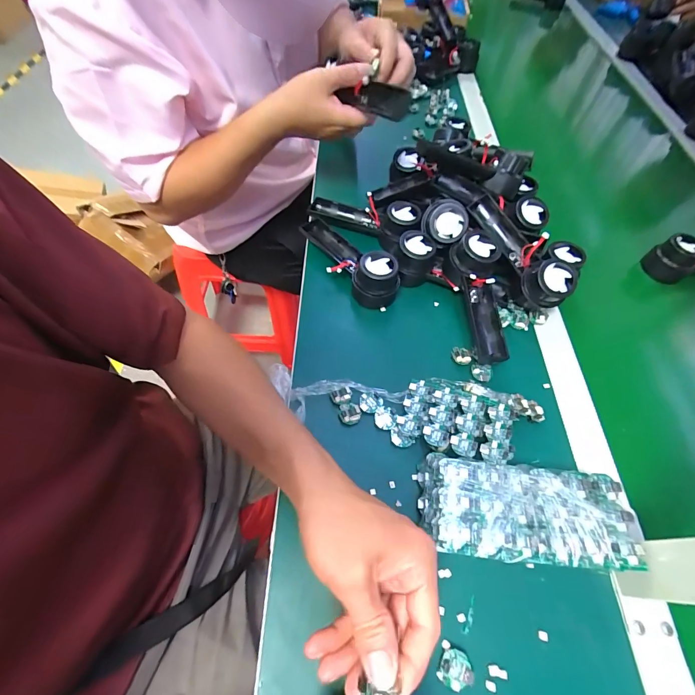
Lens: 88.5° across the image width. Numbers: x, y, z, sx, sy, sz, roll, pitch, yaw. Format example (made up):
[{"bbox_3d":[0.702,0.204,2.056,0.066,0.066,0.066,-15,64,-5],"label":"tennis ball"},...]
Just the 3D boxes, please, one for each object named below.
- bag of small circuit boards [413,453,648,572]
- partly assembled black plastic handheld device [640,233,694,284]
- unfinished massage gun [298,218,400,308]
[{"bbox_3d":[0.151,0.146,0.316,0.170,0.047,0.081,8,58,1],"label":"bag of small circuit boards"},{"bbox_3d":[0.540,-0.125,0.535,0.174,0.066,0.058,-1,60,-7],"label":"partly assembled black plastic handheld device"},{"bbox_3d":[-0.004,-0.116,0.473,0.165,0.056,0.059,42,64,17],"label":"unfinished massage gun"}]

